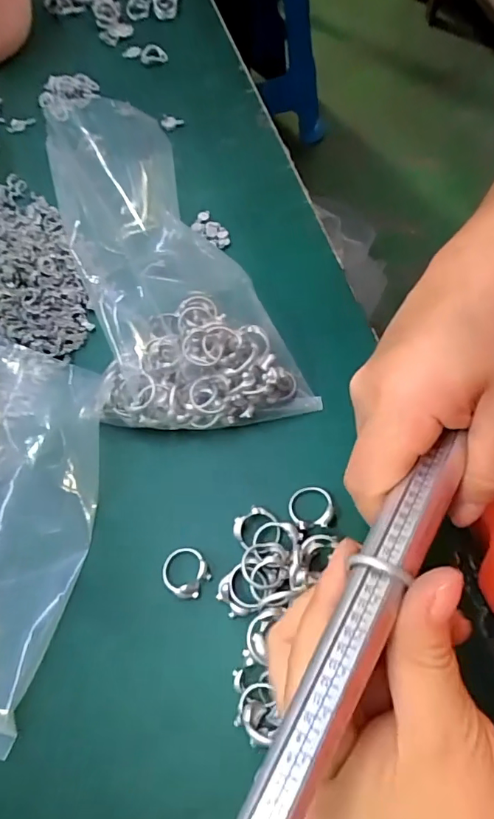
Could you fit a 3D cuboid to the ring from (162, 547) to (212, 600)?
[{"bbox_3d":[-0.032,0.085,0.258,0.025,0.006,0.023,-2,66,4],"label":"ring"}]

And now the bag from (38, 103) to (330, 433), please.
[{"bbox_3d":[-0.066,-0.092,0.317,0.113,0.043,0.250,-25,67,-7],"label":"bag"}]

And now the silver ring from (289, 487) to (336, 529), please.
[{"bbox_3d":[0.035,0.052,0.266,0.024,0.008,0.024,-2,66,4],"label":"silver ring"}]

